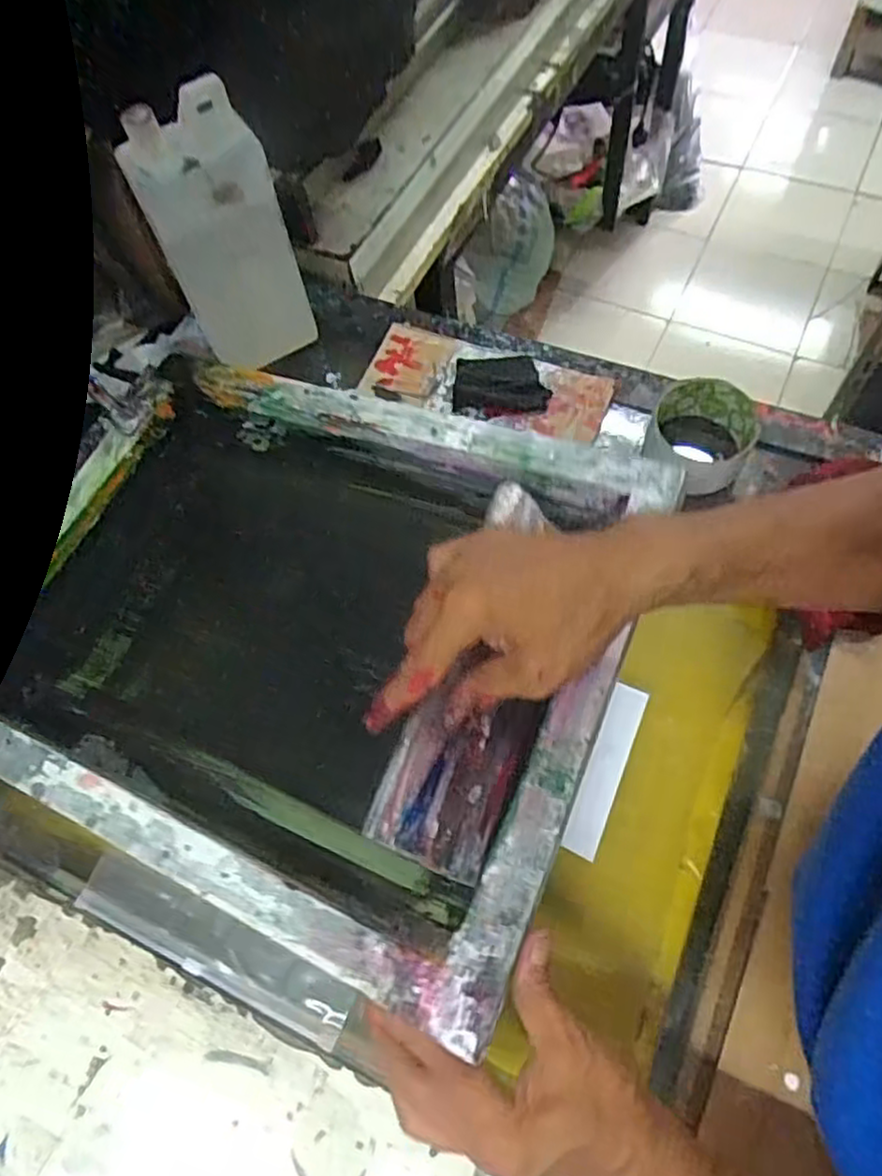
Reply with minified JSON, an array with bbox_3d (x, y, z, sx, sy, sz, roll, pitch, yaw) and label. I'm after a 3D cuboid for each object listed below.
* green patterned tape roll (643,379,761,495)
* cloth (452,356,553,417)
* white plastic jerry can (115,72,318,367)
[{"bbox_3d":[0.209,-0.124,0.564,0.079,0.048,0.076,-2,64,4],"label":"green patterned tape roll"},{"bbox_3d":[0.054,-0.184,0.619,0.083,0.019,0.064,4,64,5],"label":"cloth"},{"bbox_3d":[-0.170,-0.271,0.557,0.098,0.205,0.050,-33,66,-11],"label":"white plastic jerry can"}]

